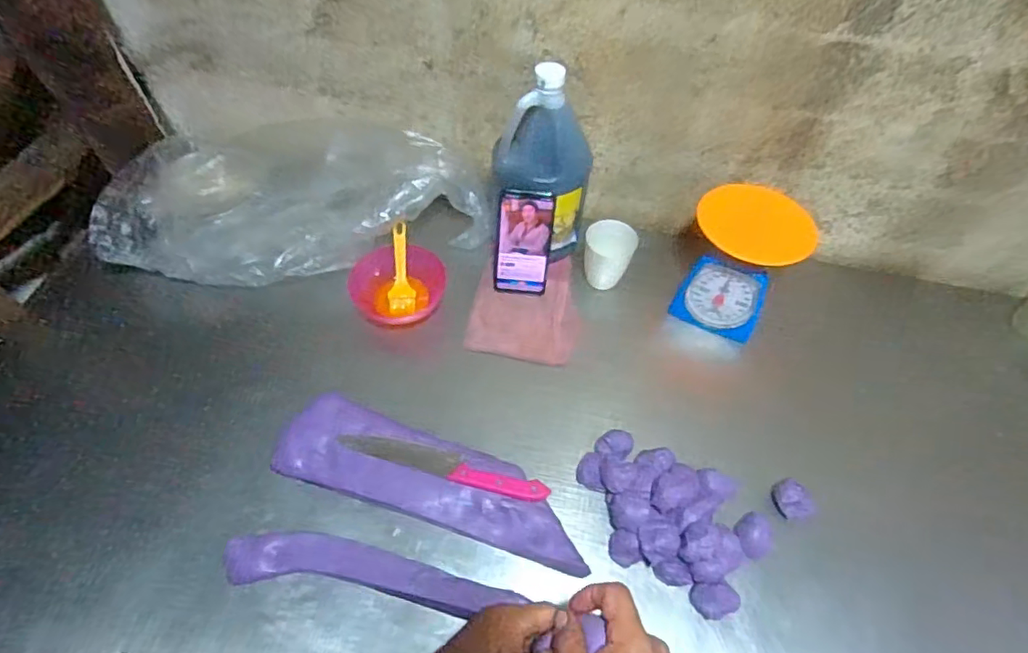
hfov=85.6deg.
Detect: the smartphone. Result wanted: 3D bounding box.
[{"bbox_3d":[0.015,-0.121,0.825,0.080,0.171,0.011,6,39,2],"label":"smartphone"}]

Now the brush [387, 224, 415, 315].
[{"bbox_3d":[-0.171,-0.088,0.851,0.038,0.008,0.141,0,87,-2],"label":"brush"}]

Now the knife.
[{"bbox_3d":[-0.085,0.169,0.687,0.259,0.023,0.035,16,56,9],"label":"knife"}]

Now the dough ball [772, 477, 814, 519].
[{"bbox_3d":[0.342,0.212,0.683,0.039,0.029,0.047,-27,60,-19],"label":"dough ball"}]

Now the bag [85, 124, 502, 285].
[{"bbox_3d":[-0.328,-0.209,0.877,0.557,0.145,0.271,-8,56,-7],"label":"bag"}]

